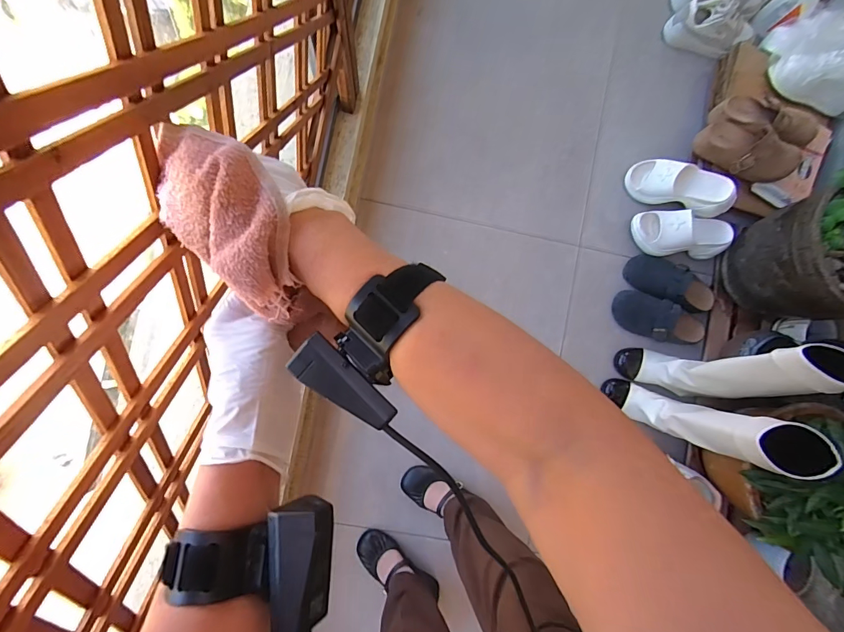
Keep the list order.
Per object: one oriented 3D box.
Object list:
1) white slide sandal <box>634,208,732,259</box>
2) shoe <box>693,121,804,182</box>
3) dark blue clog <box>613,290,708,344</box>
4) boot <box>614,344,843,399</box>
[{"bbox_3d":[0.656,-0.204,1.002,0.222,0.090,0.100,5,88,-5],"label":"white slide sandal"},{"bbox_3d":[0.778,-0.398,0.959,0.215,0.071,0.085,30,85,19],"label":"shoe"},{"bbox_3d":[0.607,0.018,1.009,0.234,0.076,0.093,27,86,-4],"label":"dark blue clog"},{"bbox_3d":[0.642,0.121,0.847,0.233,0.388,0.124,6,87,-5],"label":"boot"}]

